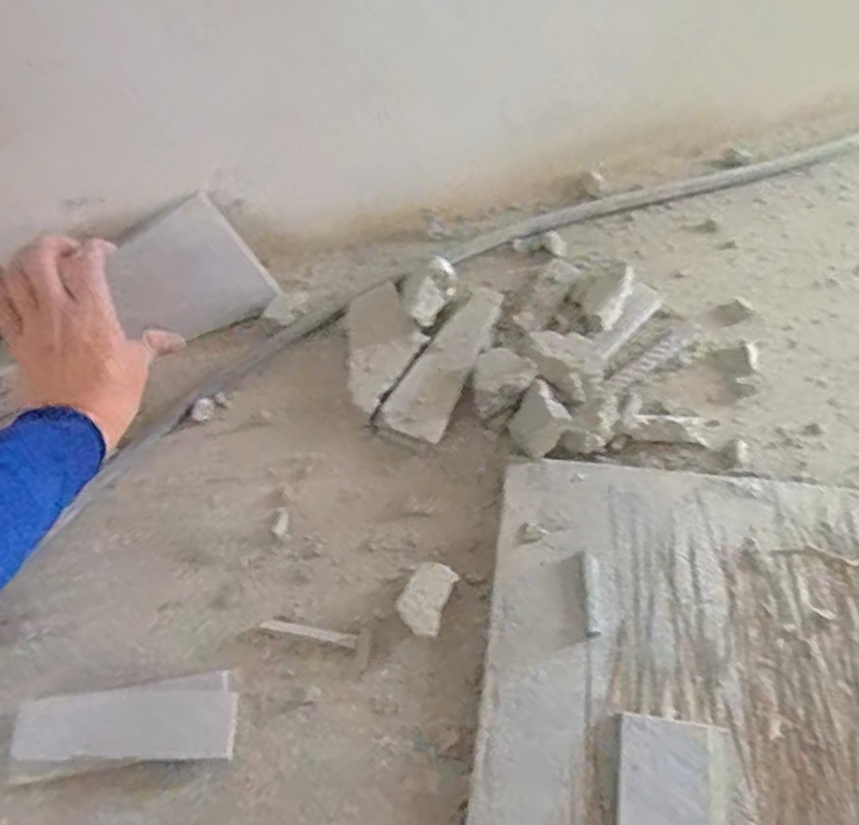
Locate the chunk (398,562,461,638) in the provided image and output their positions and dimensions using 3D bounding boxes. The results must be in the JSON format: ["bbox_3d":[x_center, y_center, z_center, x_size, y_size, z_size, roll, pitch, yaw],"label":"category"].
[{"bbox_3d":[-0.002,0.134,0.508,0.032,0.026,0.050,18,67,11],"label":"chunk"}]

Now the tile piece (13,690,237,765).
[{"bbox_3d":[-0.209,0.218,0.490,0.151,0.013,0.043,-2,65,2],"label":"tile piece"}]

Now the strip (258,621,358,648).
[{"bbox_3d":[-0.087,0.160,0.514,0.071,0.004,0.008,10,66,7],"label":"strip"}]

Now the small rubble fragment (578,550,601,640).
[{"bbox_3d":[0.113,0.126,0.490,0.014,0.006,0.058,-3,65,1],"label":"small rubble fragment"}]

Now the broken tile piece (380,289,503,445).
[{"bbox_3d":[0.016,-0.042,0.587,0.050,0.028,0.147,26,69,14],"label":"broken tile piece"}]

